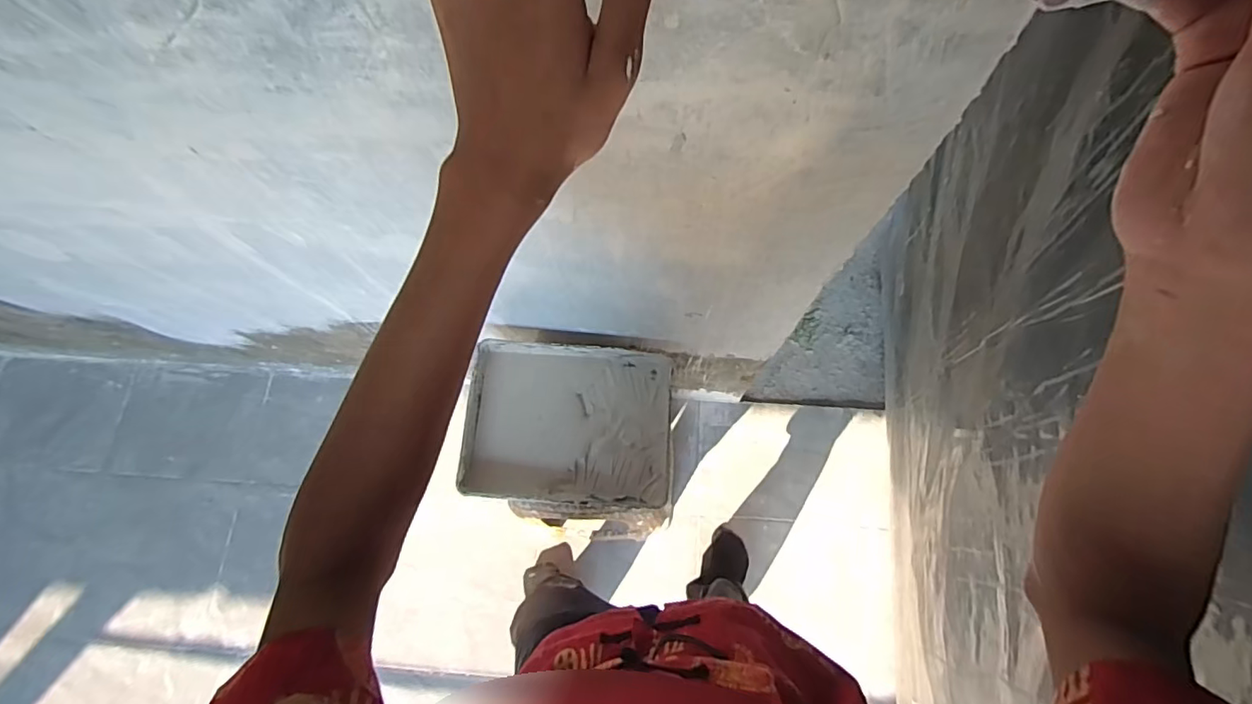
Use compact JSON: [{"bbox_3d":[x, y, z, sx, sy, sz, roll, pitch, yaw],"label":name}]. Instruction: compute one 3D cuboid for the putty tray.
[{"bbox_3d":[-0.100,0.129,0.983,0.356,0.041,0.287,3,73,3],"label":"putty tray"}]

